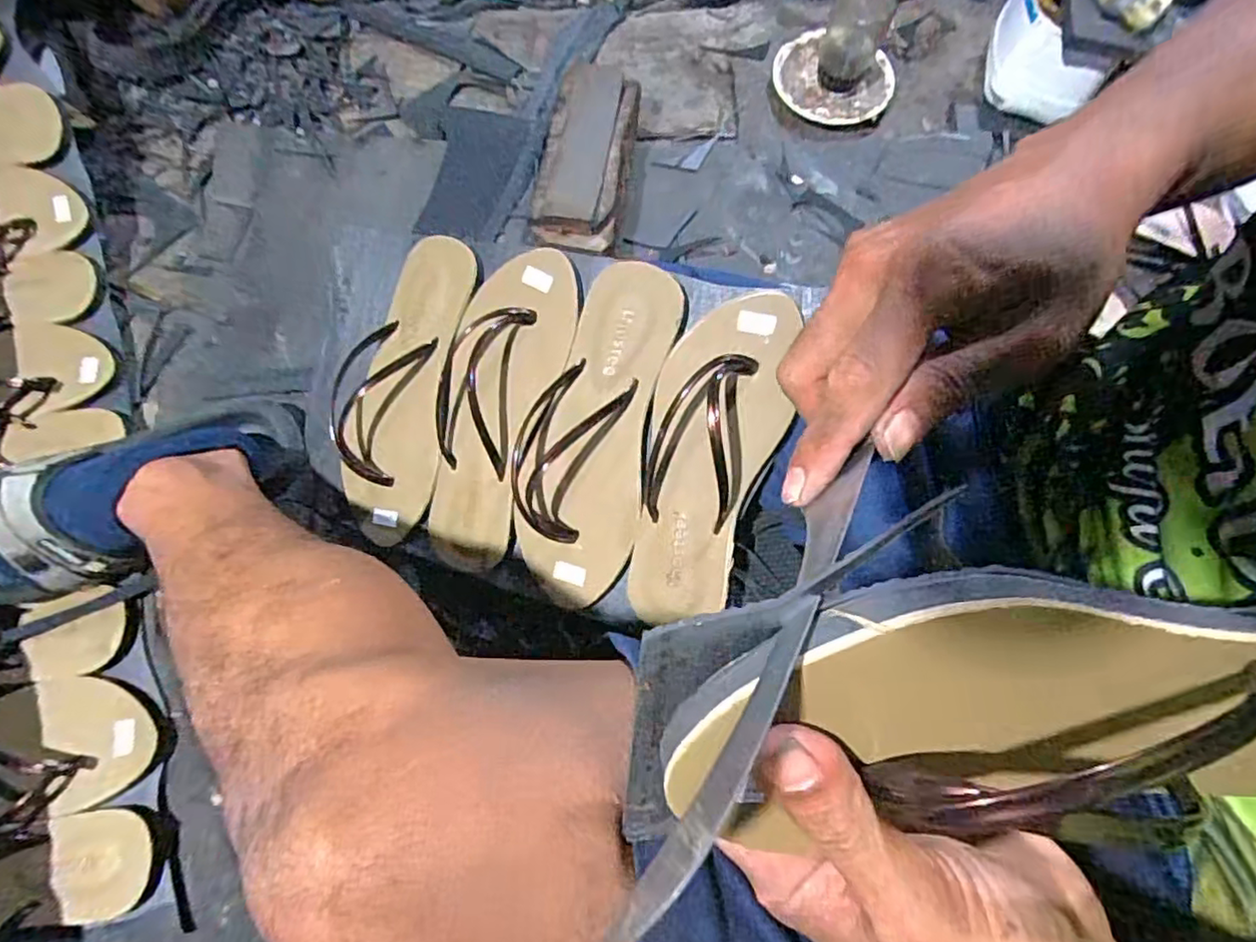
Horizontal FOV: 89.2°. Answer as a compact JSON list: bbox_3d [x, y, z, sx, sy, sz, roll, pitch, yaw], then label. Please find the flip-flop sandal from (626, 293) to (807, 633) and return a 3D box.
[{"bbox_3d":[0.053,-0.009,0.440,0.089,0.029,0.230,16,96,6],"label":"flip-flop sandal"}]

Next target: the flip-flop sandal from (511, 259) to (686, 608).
[{"bbox_3d":[-0.027,-0.025,0.456,0.094,0.035,0.251,16,96,6],"label":"flip-flop sandal"}]

